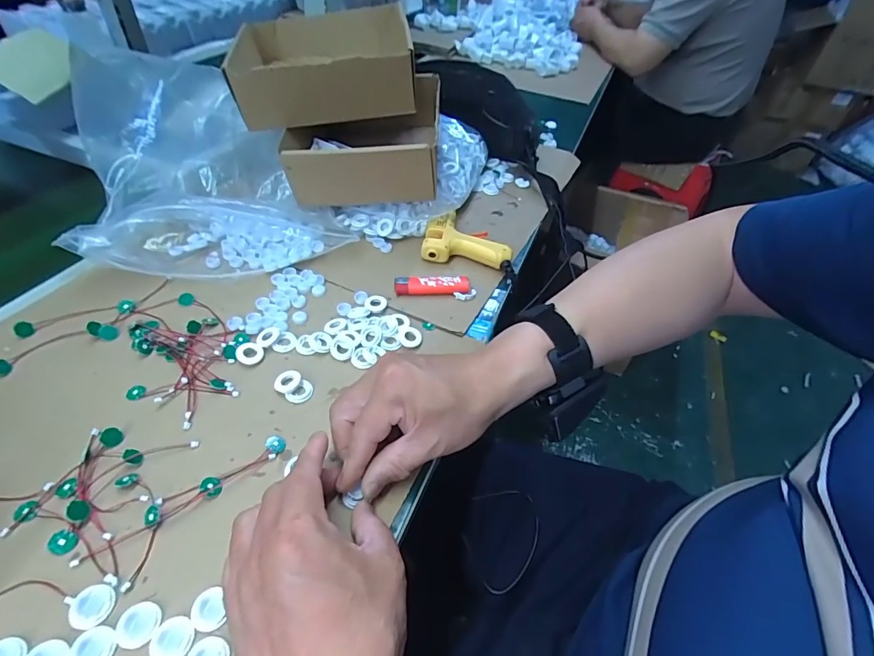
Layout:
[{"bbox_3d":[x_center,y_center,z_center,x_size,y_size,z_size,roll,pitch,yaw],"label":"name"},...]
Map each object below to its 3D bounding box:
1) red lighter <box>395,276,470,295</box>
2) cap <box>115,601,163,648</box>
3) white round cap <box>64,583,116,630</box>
[{"bbox_3d":[-0.005,-0.047,0.482,0.081,0.013,0.022,-2,47,-8],"label":"red lighter"},{"bbox_3d":[-0.176,0.174,0.259,0.023,0.004,0.023,3,46,-4],"label":"cap"},{"bbox_3d":[-0.208,0.166,0.263,0.024,0.004,0.024,3,46,-4],"label":"white round cap"}]

